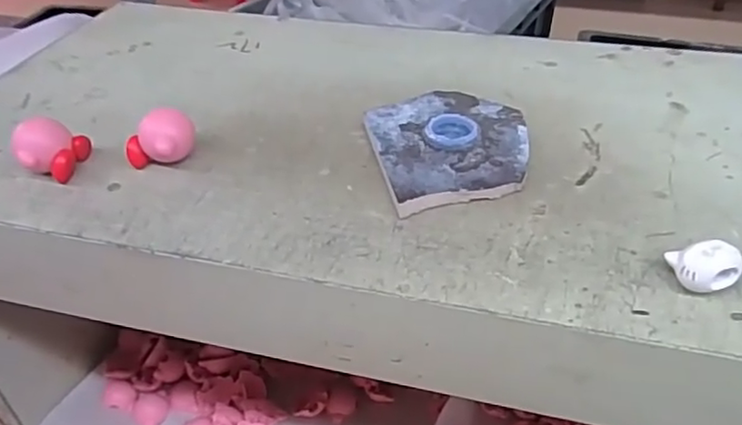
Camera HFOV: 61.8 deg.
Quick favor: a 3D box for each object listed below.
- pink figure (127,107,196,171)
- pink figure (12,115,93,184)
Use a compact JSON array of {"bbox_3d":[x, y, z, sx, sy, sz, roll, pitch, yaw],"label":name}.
[{"bbox_3d":[-0.113,-0.040,0.333,0.029,0.028,0.026,16,41,20],"label":"pink figure"},{"bbox_3d":[-0.171,-0.034,0.330,0.027,0.026,0.029,-1,38,0],"label":"pink figure"}]

